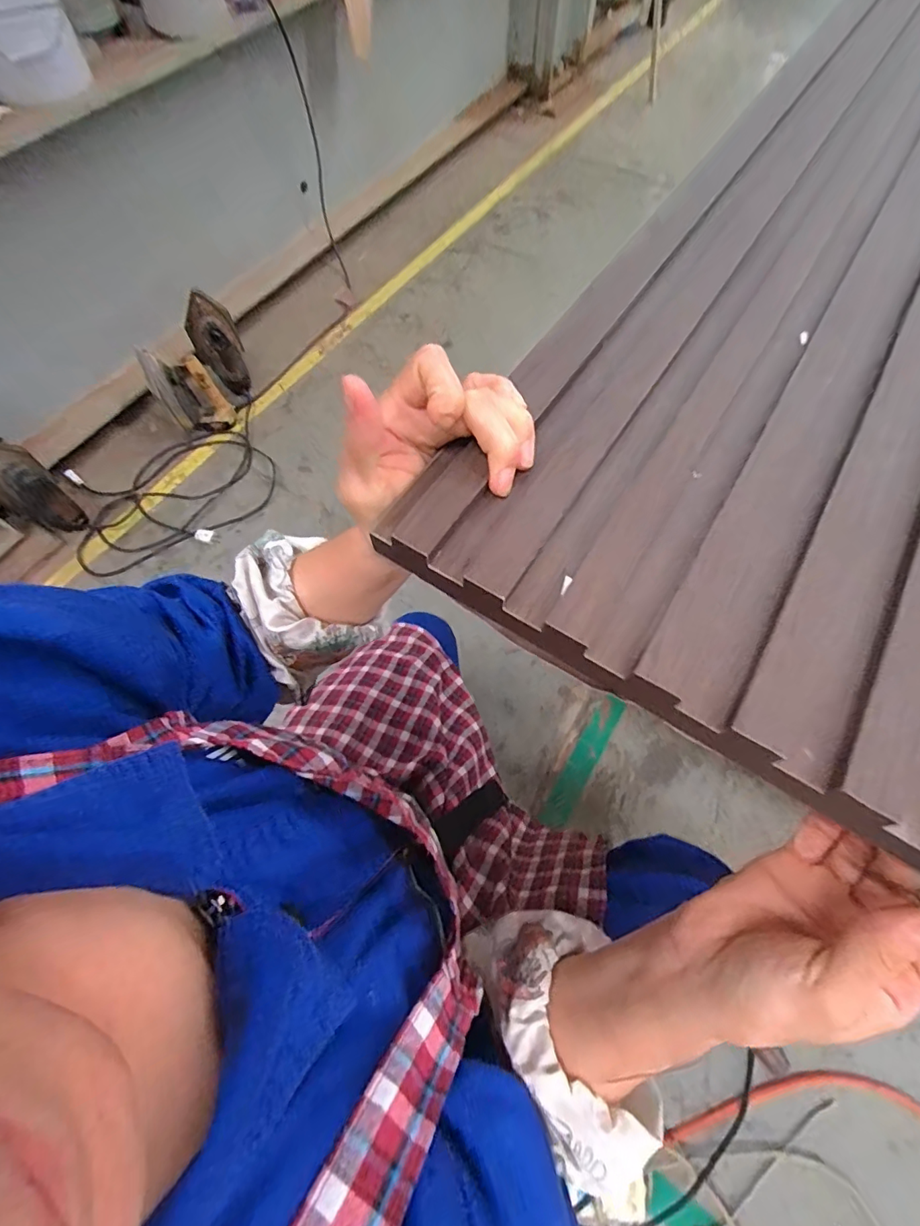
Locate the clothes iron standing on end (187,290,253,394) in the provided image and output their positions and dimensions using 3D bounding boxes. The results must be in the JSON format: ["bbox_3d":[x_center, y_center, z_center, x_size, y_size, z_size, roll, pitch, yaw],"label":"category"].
[{"bbox_3d":[-0.636,-0.701,1.313,0.121,0.258,0.116,-28,67,-10],"label":"clothes iron standing on end"}]

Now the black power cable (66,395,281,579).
[{"bbox_3d":[-0.718,-0.335,1.241,0.522,0.044,0.415,-30,68,-11],"label":"black power cable"}]

